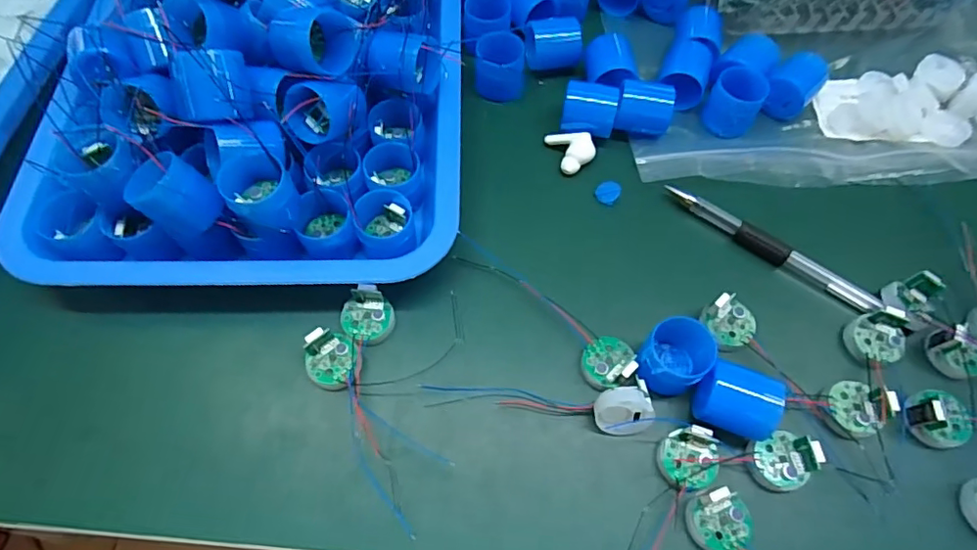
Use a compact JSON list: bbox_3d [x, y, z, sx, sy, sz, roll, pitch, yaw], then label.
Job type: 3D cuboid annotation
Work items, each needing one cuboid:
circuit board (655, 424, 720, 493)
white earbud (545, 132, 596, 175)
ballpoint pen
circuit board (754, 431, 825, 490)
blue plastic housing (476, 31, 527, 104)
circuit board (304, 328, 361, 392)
[{"bbox_3d":[0.090,0.082,0.243,0.026,0.006,0.025,-14,65,-8],"label":"circuit board"},{"bbox_3d":[0.049,-0.075,0.319,0.021,0.012,0.028,-20,66,-11],"label":"white earbud"},{"bbox_3d":[0.153,-0.017,0.295,0.120,0.006,0.012,32,67,14],"label":"ballpoint pen"},{"bbox_3d":[0.131,0.082,0.241,0.024,0.019,0.023,-16,65,-9],"label":"circuit board"},{"bbox_3d":[0.007,-0.128,0.337,0.030,0.031,0.026,-1,64,-2],"label":"blue plastic housing"},{"bbox_3d":[-0.073,0.040,0.256,0.026,0.010,0.024,19,65,8],"label":"circuit board"}]

